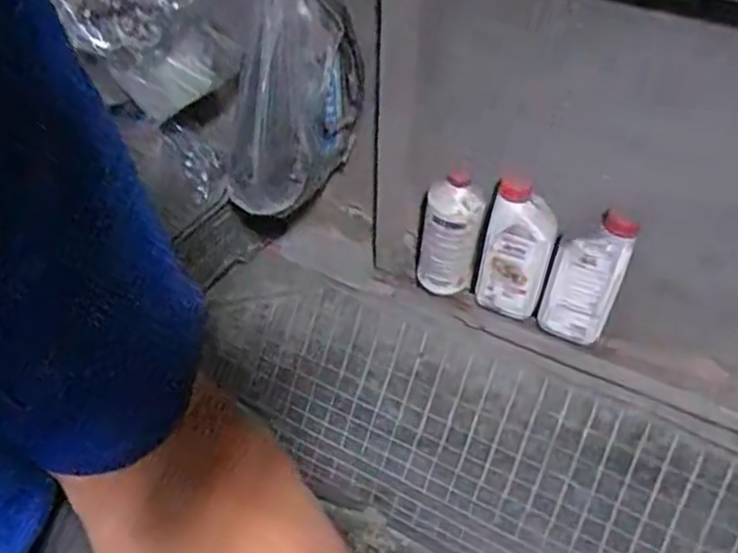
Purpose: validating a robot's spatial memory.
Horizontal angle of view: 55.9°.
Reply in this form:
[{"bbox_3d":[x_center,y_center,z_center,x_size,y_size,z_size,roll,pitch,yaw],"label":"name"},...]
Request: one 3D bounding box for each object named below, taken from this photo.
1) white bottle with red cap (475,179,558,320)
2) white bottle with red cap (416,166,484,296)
[{"bbox_3d":[0.231,-0.043,1.081,0.099,0.216,0.103,15,48,12],"label":"white bottle with red cap"},{"bbox_3d":[0.126,-0.063,1.094,0.089,0.209,0.092,5,47,4],"label":"white bottle with red cap"}]

